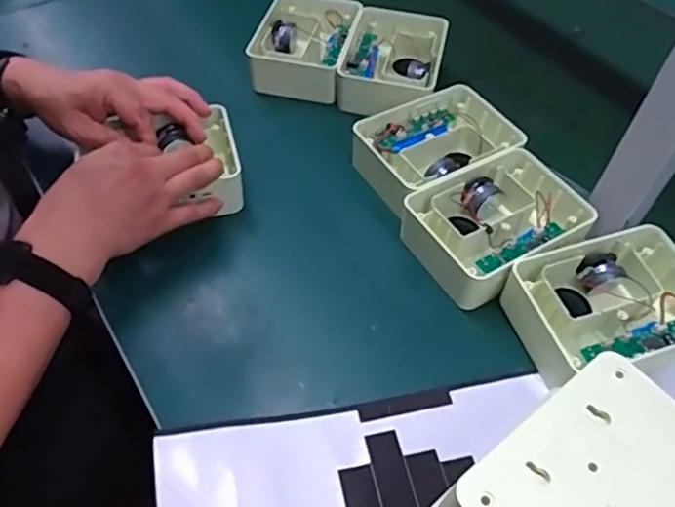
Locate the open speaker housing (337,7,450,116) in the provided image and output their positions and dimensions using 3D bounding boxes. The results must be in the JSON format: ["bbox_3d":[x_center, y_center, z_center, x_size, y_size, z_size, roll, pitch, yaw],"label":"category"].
[{"bbox_3d":[0.063,-0.208,0.686,0.113,0.071,0.142,13,50,7],"label":"open speaker housing"}]

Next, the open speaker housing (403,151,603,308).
[{"bbox_3d":[0.144,-0.020,0.537,0.163,0.061,0.114,-22,55,-20],"label":"open speaker housing"}]

